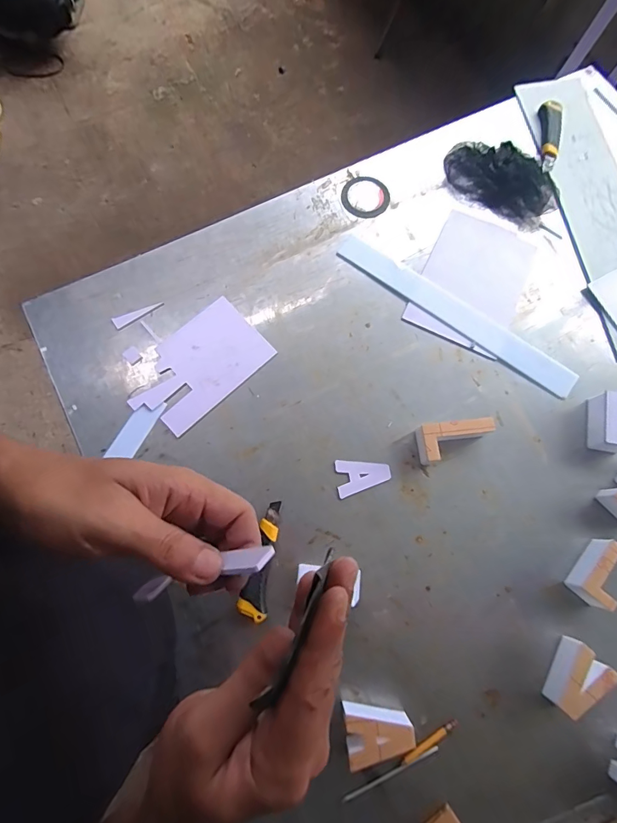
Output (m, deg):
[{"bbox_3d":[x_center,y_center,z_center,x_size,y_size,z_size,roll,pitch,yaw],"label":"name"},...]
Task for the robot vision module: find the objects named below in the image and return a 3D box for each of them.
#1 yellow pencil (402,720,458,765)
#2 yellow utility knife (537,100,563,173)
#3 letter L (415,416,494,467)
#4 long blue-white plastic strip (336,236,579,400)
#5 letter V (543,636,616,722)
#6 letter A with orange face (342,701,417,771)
[{"bbox_3d":[0.159,0.431,0.536,0.086,0.008,0.010,-29,78,-9],"label":"yellow pencil"},{"bbox_3d":[0.460,-0.529,0.783,0.042,0.022,0.152,11,75,1],"label":"yellow utility knife"},{"bbox_3d":[0.224,0.044,0.623,0.110,0.048,0.058,-7,75,-1],"label":"letter L"},{"bbox_3d":[0.247,-0.166,0.701,0.442,0.007,0.058,35,77,7],"label":"long blue-white plastic strip"},{"bbox_3d":[0.351,0.352,0.538,0.061,0.052,0.084,44,80,11],"label":"letter V"},{"bbox_3d":[0.088,0.401,0.519,0.087,0.047,0.058,-5,75,0],"label":"letter A with orange face"}]

